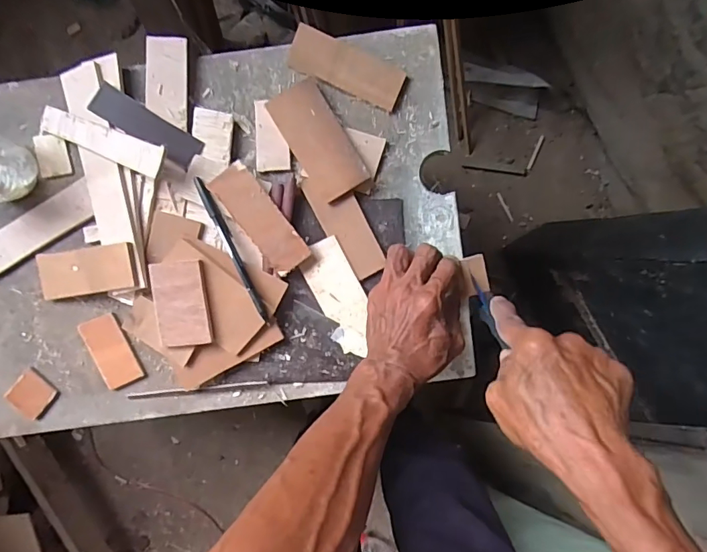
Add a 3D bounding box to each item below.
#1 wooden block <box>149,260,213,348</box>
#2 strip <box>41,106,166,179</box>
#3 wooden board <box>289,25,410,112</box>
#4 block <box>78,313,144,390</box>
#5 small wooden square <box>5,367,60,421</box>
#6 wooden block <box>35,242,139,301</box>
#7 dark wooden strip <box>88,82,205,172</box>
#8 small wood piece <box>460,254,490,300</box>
[{"bbox_3d":[-0.163,0.027,0.458,0.048,0.010,0.081,-6,103,1],"label":"wooden block"},{"bbox_3d":[-0.235,-0.126,0.449,0.137,0.008,0.028,23,95,14],"label":"strip"},{"bbox_3d":[-0.006,-0.198,0.458,0.110,0.007,0.041,23,95,-4],"label":"wooden board"},{"bbox_3d":[-0.244,0.077,0.487,0.038,0.005,0.073,-24,96,1],"label":"block"},{"bbox_3d":[-0.327,0.121,0.490,0.039,0.004,0.040,42,93,-5],"label":"small wooden square"},{"bbox_3d":[-0.257,-0.004,0.465,0.112,0.007,0.043,-7,96,15],"label":"wooden block"},{"bbox_3d":[-0.195,-0.140,0.454,0.104,0.010,0.030,32,94,-5],"label":"dark wooden strip"},{"bbox_3d":[0.120,0.000,0.476,0.025,0.004,0.040,-12,96,-1],"label":"small wood piece"}]

